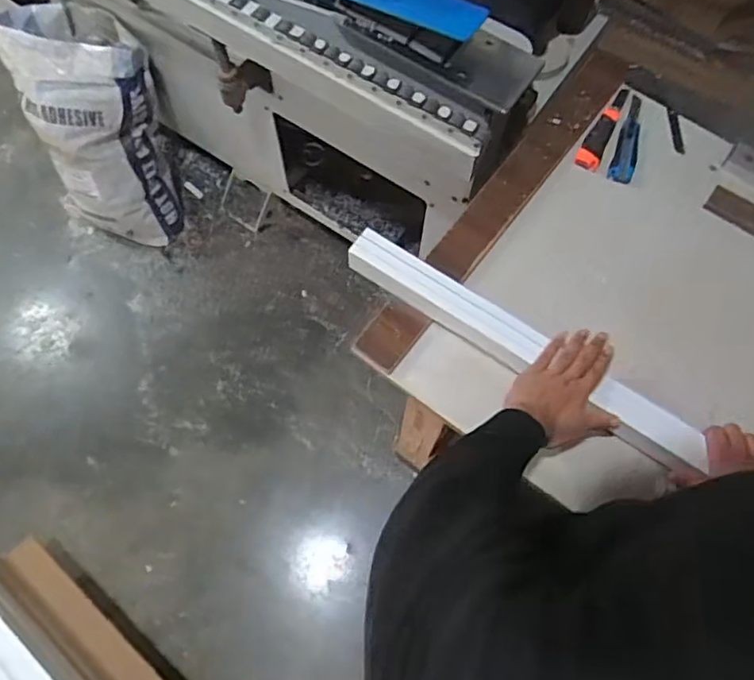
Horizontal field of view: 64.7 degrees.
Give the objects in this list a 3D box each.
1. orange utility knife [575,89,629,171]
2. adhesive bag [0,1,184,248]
[{"bbox_3d":[0.378,-0.354,0.985,0.037,0.025,0.162,28,72,9],"label":"orange utility knife"},{"bbox_3d":[-0.742,-0.542,1.613,0.351,0.630,0.185,-11,44,-5],"label":"adhesive bag"}]

